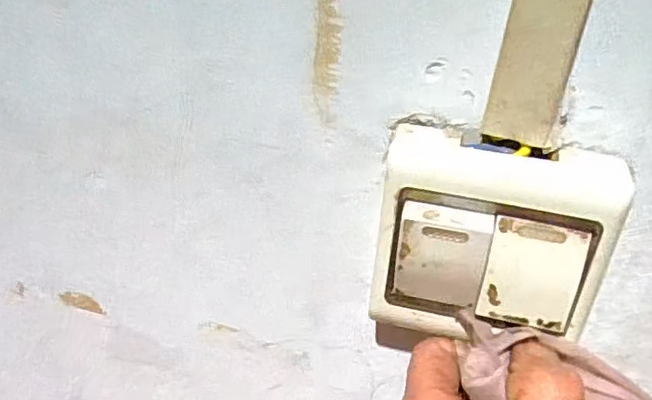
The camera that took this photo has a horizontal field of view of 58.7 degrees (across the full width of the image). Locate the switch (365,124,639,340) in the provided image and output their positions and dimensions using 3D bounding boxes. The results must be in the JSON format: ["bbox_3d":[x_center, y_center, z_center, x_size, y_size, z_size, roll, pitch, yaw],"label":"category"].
[{"bbox_3d":[0.063,0.019,0.226,0.083,0.079,0.028,13,30,12],"label":"switch"}]

